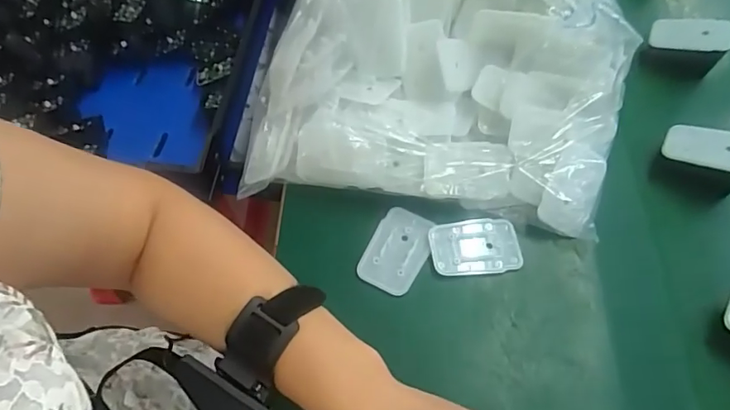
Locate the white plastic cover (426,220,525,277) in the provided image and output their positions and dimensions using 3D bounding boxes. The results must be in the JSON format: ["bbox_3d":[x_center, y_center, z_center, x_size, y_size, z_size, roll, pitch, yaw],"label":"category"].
[{"bbox_3d":[0.085,0.033,0.388,0.068,0.007,0.043,-2,59,-2],"label":"white plastic cover"}]

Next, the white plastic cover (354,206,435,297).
[{"bbox_3d":[0.026,0.035,0.388,0.043,0.009,0.065,24,62,13],"label":"white plastic cover"}]

